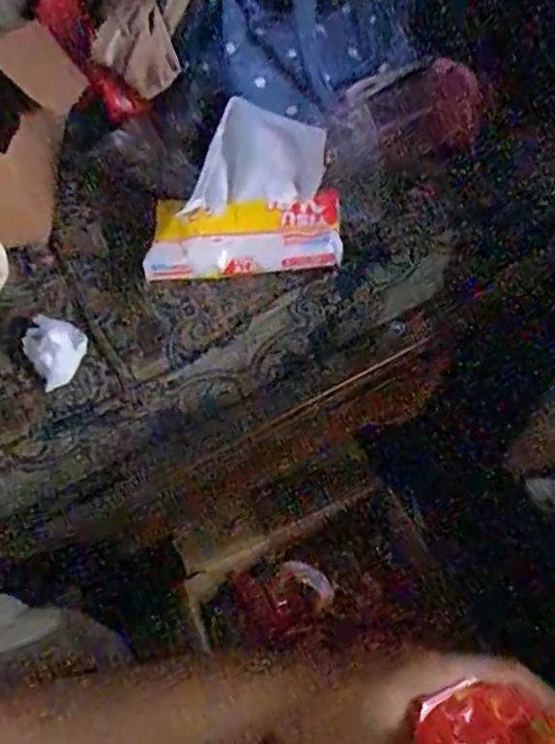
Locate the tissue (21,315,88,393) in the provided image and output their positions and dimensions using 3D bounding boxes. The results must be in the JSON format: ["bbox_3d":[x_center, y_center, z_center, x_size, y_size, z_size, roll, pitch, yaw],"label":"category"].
[{"bbox_3d":[-0.186,-0.023,0.529,0.048,0.027,0.075,-30,58,-17],"label":"tissue"}]

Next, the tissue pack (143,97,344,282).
[{"bbox_3d":[-0.035,-0.149,0.556,0.175,0.117,0.090,-7,55,-2],"label":"tissue pack"}]

